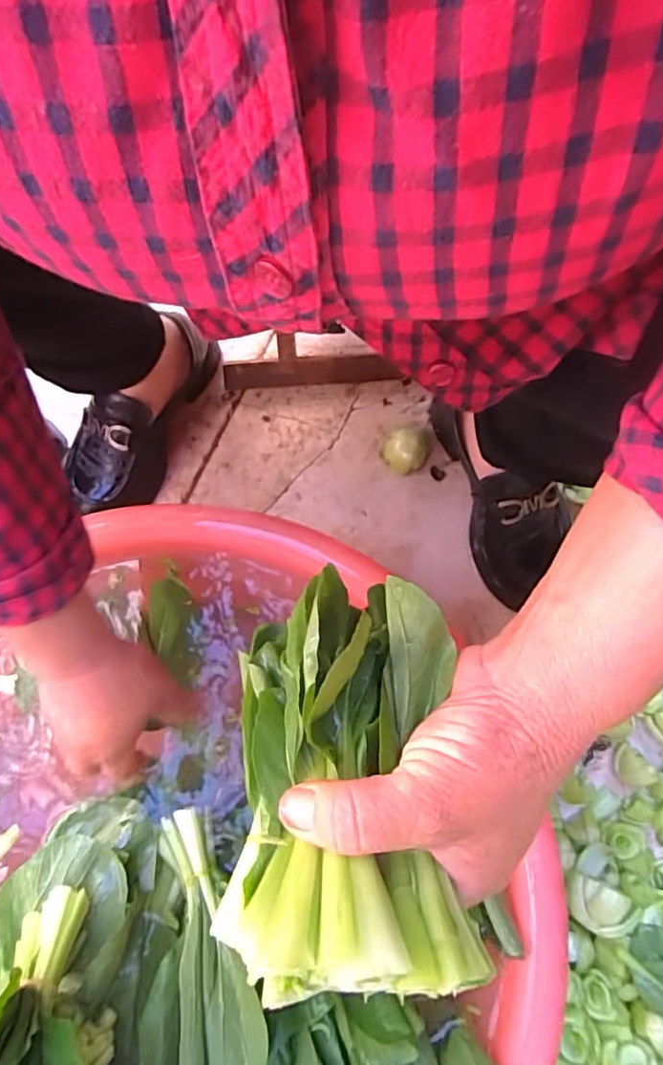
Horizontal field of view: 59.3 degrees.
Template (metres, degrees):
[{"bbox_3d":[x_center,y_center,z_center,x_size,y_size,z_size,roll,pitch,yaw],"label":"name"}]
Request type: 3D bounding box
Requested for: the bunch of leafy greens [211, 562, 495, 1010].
[{"bbox_3d":[0.005,0.091,0.239,0.098,0.077,0.151,-1,74,2],"label":"bunch of leafy greens"}]

